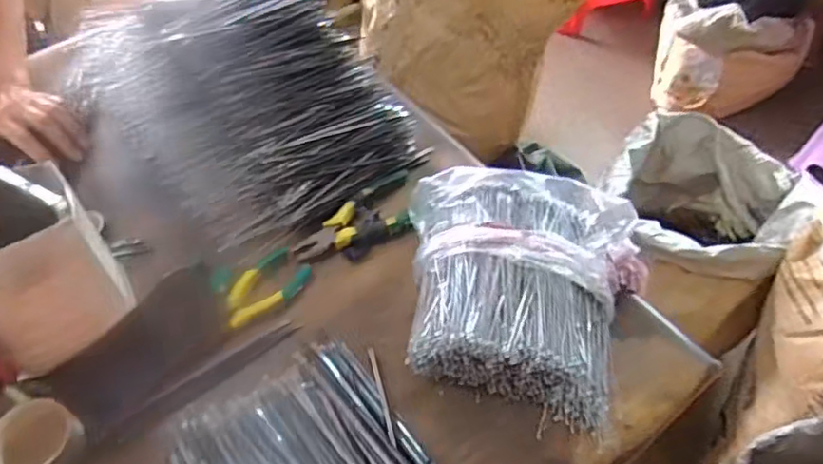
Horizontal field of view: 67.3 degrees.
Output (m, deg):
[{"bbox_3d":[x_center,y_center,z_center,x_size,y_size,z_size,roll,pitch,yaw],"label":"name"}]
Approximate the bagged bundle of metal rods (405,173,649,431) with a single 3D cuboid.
[{"bbox_3d":[0.089,0.039,0.563,0.222,0.081,0.219,19,54,15],"label":"bagged bundle of metal rods"}]

